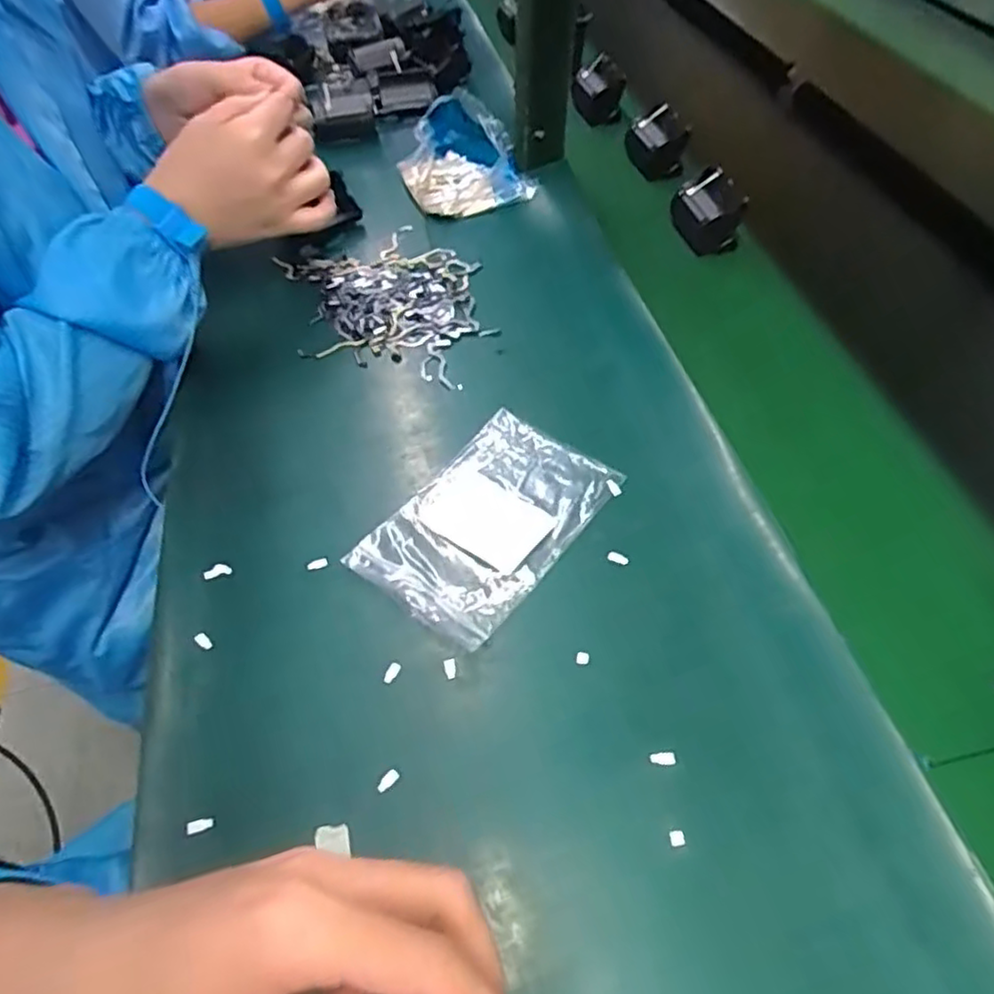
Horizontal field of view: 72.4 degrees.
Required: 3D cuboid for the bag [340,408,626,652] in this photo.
[{"bbox_3d":[-0.003,0.013,0.415,0.096,0.007,0.151,31,59,24],"label":"bag"}]

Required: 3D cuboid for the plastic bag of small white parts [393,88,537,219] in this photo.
[{"bbox_3d":[-0.034,-0.325,0.643,0.111,0.063,0.113,-15,53,-10],"label":"plastic bag of small white parts"}]

